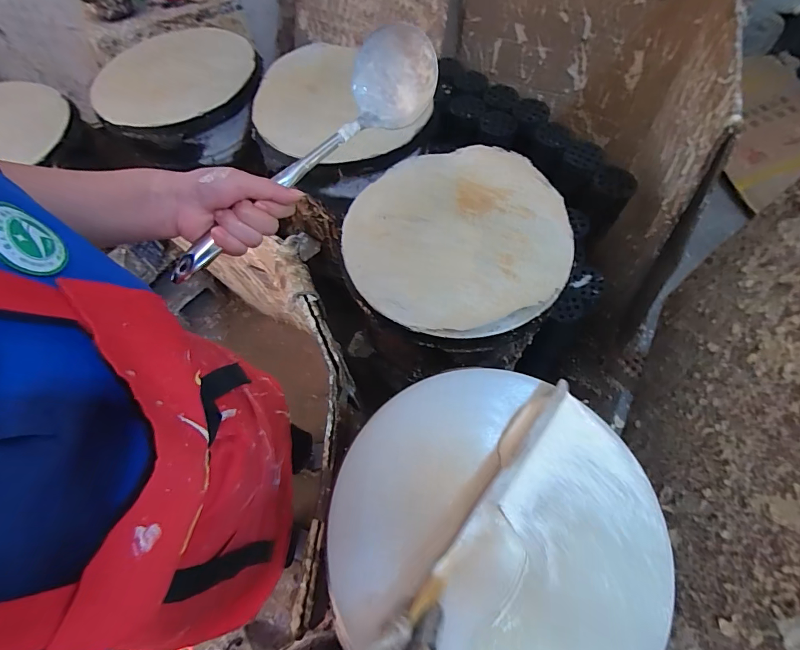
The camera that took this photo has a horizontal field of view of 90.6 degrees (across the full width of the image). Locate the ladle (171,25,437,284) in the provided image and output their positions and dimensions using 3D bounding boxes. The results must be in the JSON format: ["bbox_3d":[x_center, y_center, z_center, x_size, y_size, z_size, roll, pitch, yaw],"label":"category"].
[{"bbox_3d":[-0.093,-0.165,0.402,0.085,0.058,0.339,38,80,20],"label":"ladle"}]

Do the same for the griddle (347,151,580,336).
[{"bbox_3d":[0.092,-0.154,0.669,0.372,0.052,0.372,5,63,5],"label":"griddle"}]

